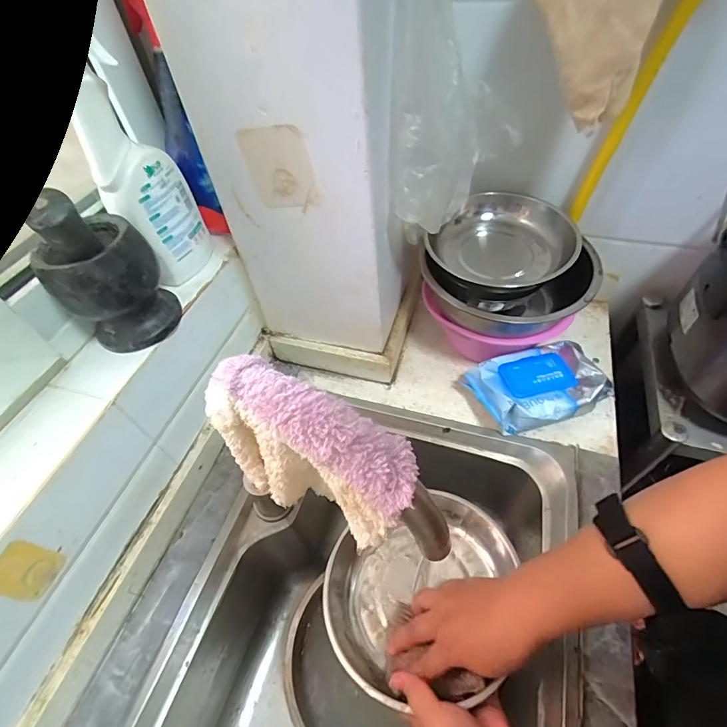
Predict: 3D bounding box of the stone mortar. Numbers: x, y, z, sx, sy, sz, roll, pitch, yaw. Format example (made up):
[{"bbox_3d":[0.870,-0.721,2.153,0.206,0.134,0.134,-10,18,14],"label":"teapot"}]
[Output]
[{"bbox_3d":[-0.262,-0.081,0.425,0.082,0.113,0.097,34,62,27],"label":"stone mortar"}]

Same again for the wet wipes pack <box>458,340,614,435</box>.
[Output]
[{"bbox_3d":[0.254,0.037,0.590,0.172,0.061,0.113,-14,52,-6],"label":"wet wipes pack"}]

